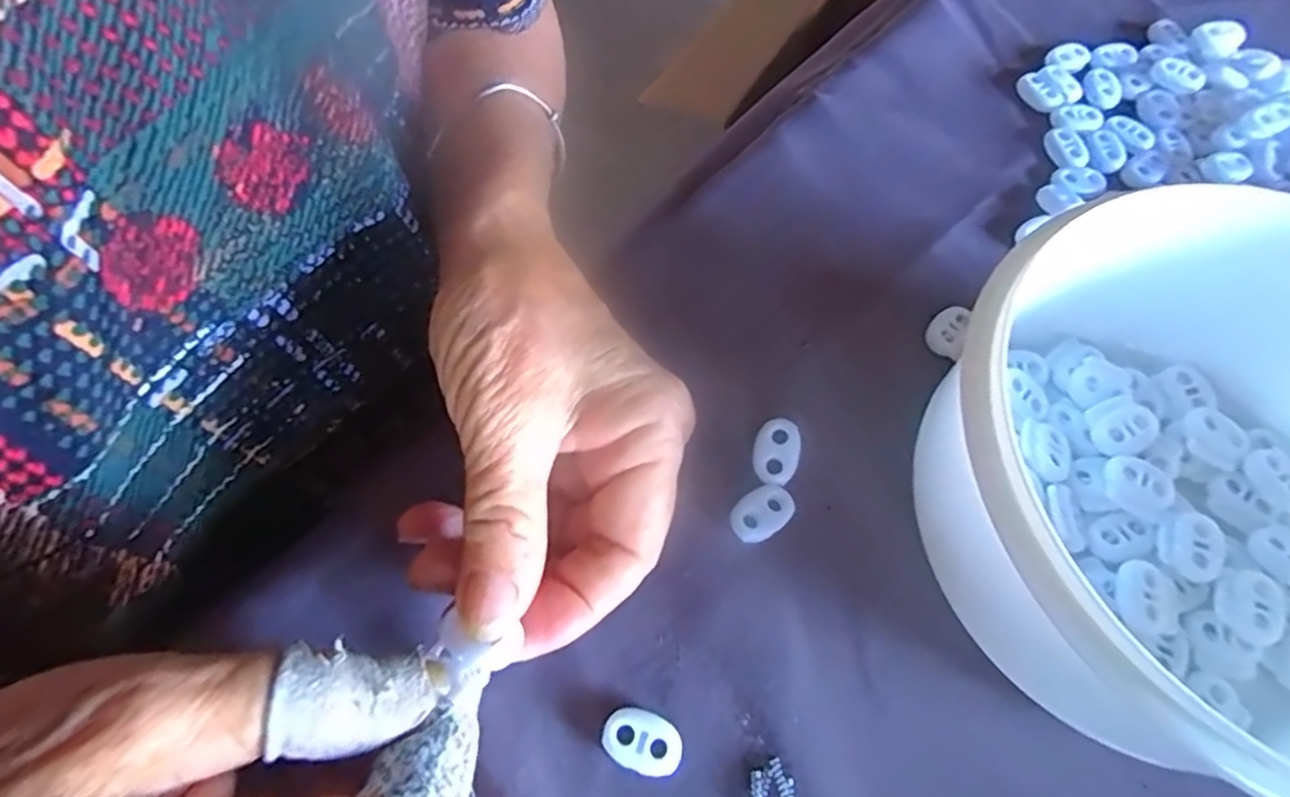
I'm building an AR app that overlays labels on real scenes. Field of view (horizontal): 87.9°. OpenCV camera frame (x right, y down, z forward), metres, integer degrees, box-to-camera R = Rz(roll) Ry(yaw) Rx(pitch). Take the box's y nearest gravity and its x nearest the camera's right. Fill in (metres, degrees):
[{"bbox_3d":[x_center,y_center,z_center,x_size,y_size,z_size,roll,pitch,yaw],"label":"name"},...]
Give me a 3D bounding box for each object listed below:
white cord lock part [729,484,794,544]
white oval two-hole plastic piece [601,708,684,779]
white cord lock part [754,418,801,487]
[{"bbox_3d":[0.039,0.038,0.222,0.022,0.005,0.015,-32,71,-16],"label":"white cord lock part"},{"bbox_3d":[-0.001,0.099,0.193,0.023,0.005,0.015,16,66,5],"label":"white oval two-hole plastic piece"},{"bbox_3d":[0.045,0.019,0.229,0.015,0.009,0.022,10,65,2],"label":"white cord lock part"}]

